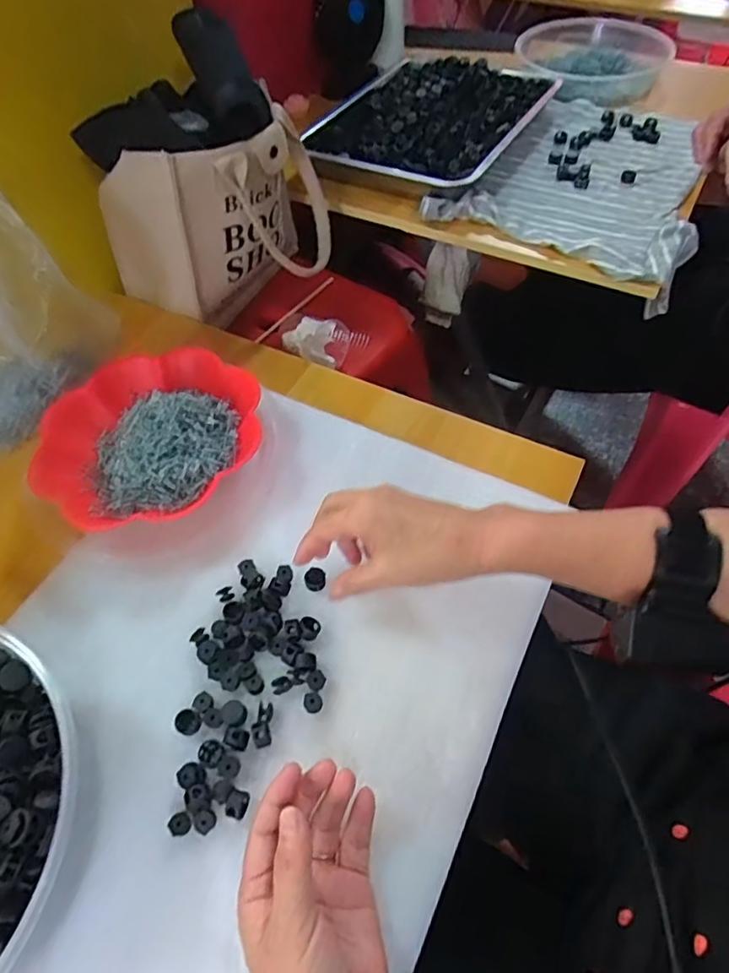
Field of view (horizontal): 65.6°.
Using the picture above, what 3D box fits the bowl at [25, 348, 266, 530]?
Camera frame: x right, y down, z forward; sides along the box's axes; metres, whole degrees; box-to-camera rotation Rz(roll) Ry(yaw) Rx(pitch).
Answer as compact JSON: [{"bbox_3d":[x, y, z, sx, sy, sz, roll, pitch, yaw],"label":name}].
[{"bbox_3d":[-0.204,-0.053,0.546,0.201,0.051,0.183,-1,56,1],"label":"bowl"}]

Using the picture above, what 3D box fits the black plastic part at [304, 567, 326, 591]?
[{"bbox_3d":[-0.042,0.078,0.479,0.018,0.014,0.016,-13,56,-7],"label":"black plastic part"}]

